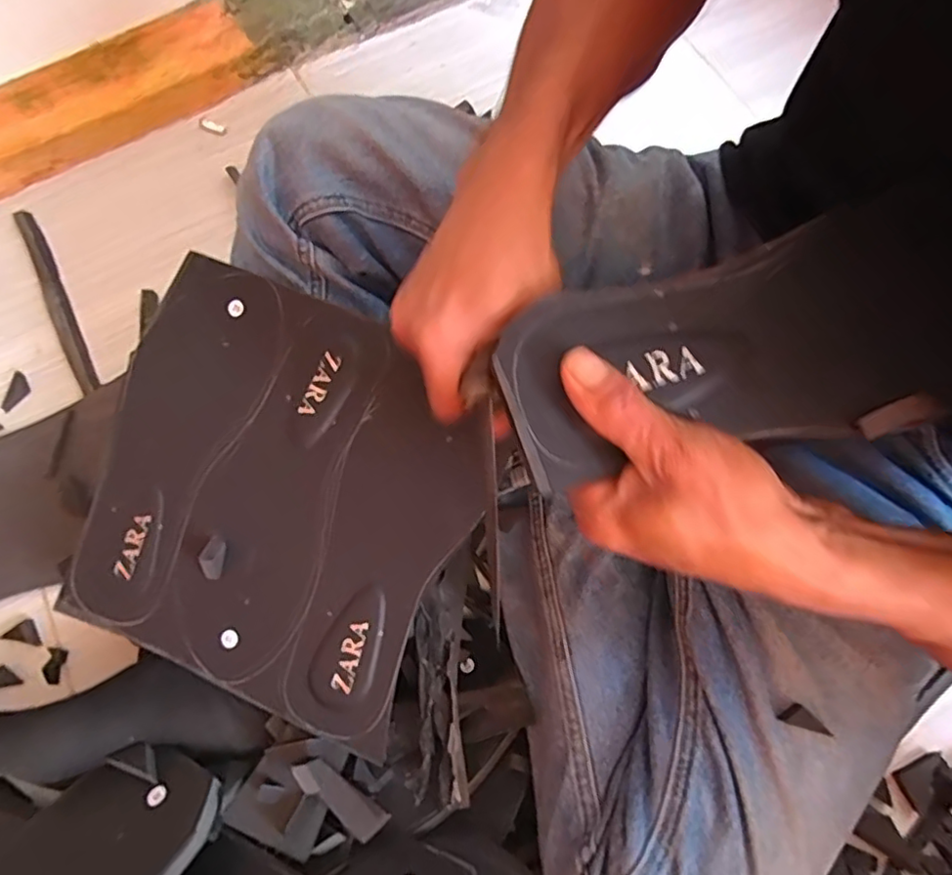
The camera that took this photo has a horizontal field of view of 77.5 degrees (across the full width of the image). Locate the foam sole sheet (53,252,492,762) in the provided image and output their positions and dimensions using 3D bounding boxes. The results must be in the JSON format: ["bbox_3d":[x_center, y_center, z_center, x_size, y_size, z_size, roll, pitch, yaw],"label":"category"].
[{"bbox_3d":[-0.133,0.037,0.397,0.248,0.011,0.253,22,87,6],"label":"foam sole sheet"}]

